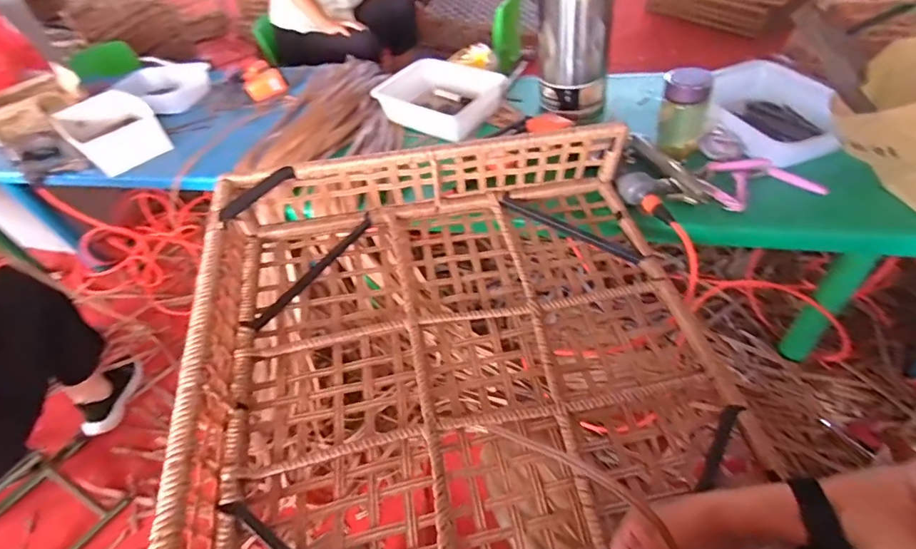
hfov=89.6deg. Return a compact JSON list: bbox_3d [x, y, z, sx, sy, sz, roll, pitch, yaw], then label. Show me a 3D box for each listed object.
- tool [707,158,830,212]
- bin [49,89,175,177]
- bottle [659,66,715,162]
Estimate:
[{"bbox_3d":[0.529,-0.172,0.829,0.192,0.044,0.138,-12,45,-5],"label":"tool"},{"bbox_3d":[-0.908,-0.377,1.219,0.205,0.096,0.300,-39,53,-24],"label":"bin"},{"bbox_3d":[0.422,-0.304,0.866,0.086,0.149,0.073,18,53,20],"label":"bottle"}]

